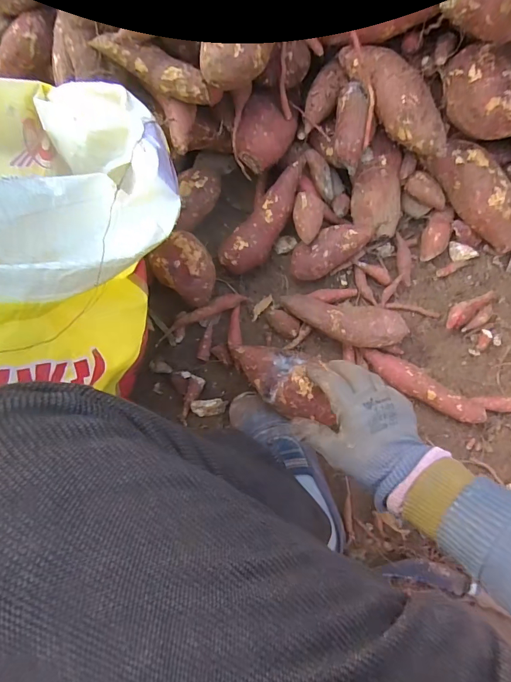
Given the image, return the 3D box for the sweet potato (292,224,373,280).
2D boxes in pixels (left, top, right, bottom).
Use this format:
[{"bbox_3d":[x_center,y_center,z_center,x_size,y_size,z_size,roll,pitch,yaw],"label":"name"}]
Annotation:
[{"bbox_3d":[0.097,-0.123,0.537,0.107,0.046,0.055,-29,85,2],"label":"sweet potato"}]

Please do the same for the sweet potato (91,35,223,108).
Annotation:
[{"bbox_3d":[-0.102,-0.286,0.423,0.137,0.036,0.038,17,88,-17],"label":"sweet potato"}]

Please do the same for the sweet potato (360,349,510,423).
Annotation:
[{"bbox_3d":[0.253,0.070,0.532,0.228,0.032,0.051,19,88,5],"label":"sweet potato"}]

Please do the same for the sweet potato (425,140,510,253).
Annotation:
[{"bbox_3d":[0.284,-0.178,0.499,0.055,0.048,0.170,-45,107,0],"label":"sweet potato"}]

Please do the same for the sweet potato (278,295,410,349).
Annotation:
[{"bbox_3d":[0.116,-0.024,0.538,0.159,0.047,0.055,9,87,4],"label":"sweet potato"}]

